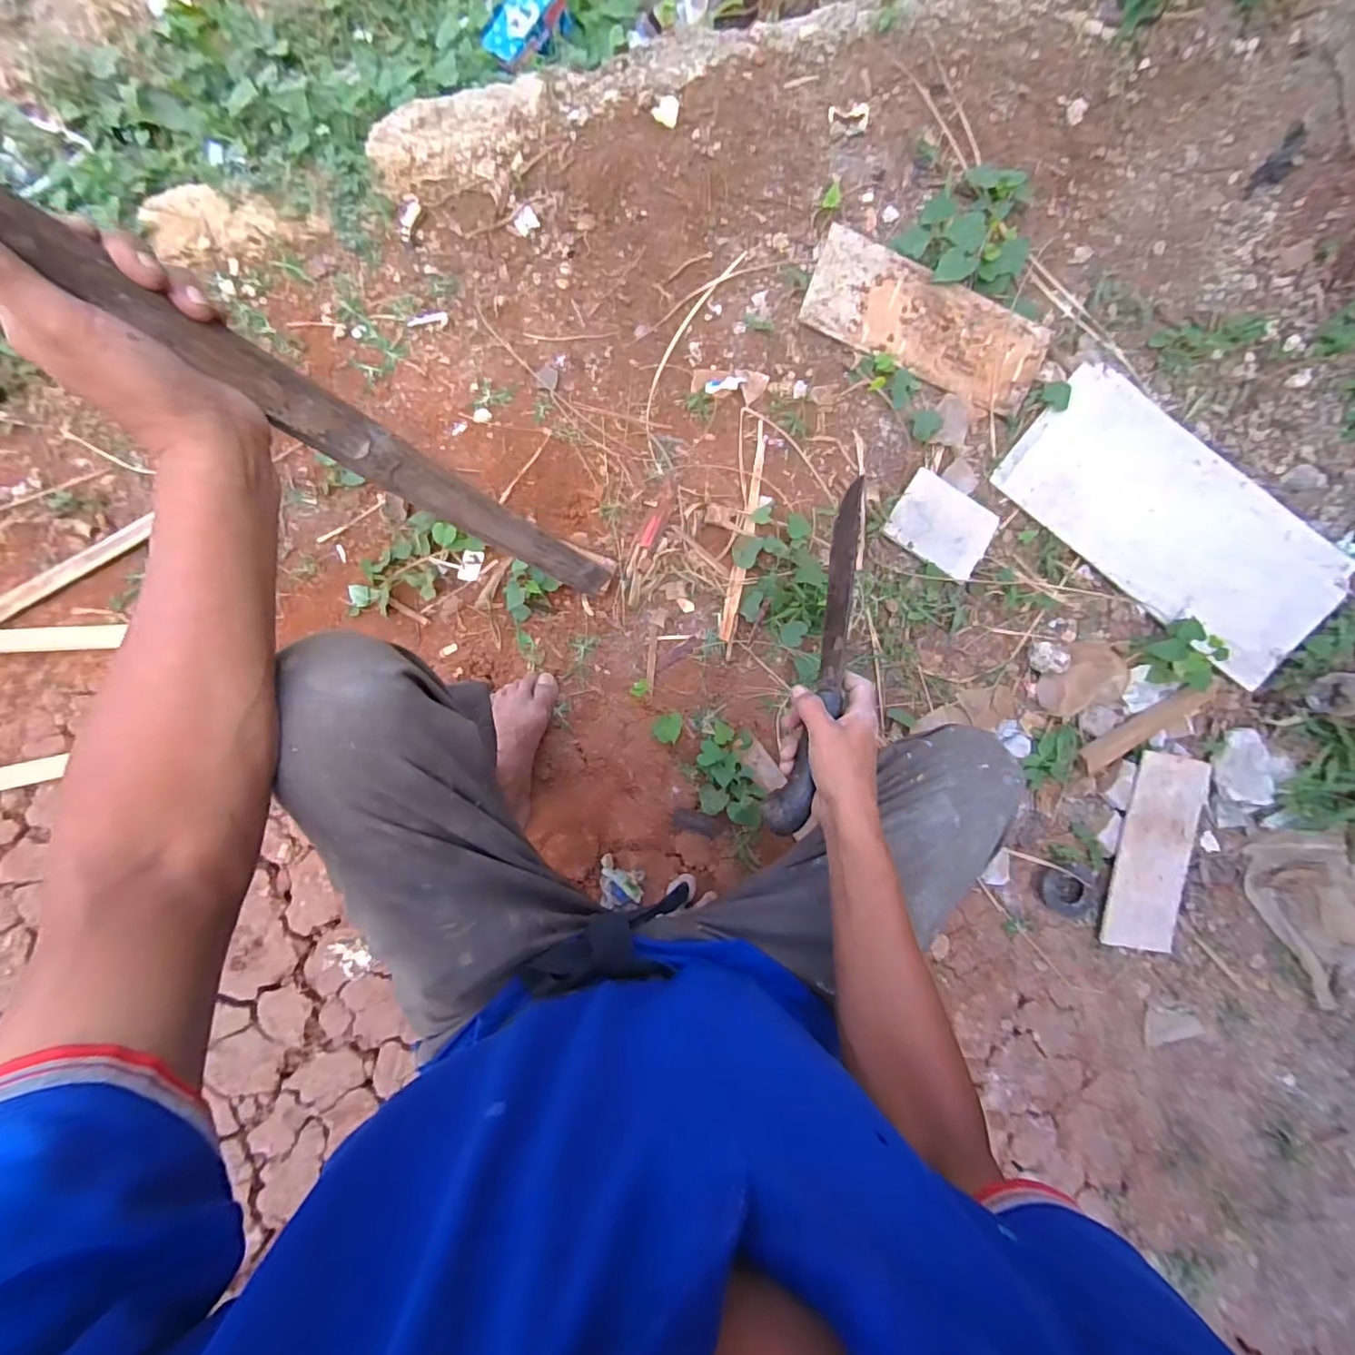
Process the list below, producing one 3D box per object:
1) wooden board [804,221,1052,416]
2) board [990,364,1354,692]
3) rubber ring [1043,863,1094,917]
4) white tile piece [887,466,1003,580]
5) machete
[{"bbox_3d":[0.378,-0.531,0.885,0.372,0.014,0.147,18,106,-4],"label":"wooden board"},{"bbox_3d":[0.782,-0.239,0.921,0.539,0.023,0.229,39,104,2],"label":"board"},{"bbox_3d":[0.612,0.334,0.917,0.086,0.014,0.074,25,86,-2],"label":"rubber ring"},{"bbox_3d":[0.415,-0.235,0.911,0.159,0.017,0.110,32,100,-5],"label":"white tile piece"},{"bbox_3d":[0.149,-0.030,0.589,0.036,0.041,0.374,16,76,-3],"label":"machete"}]

